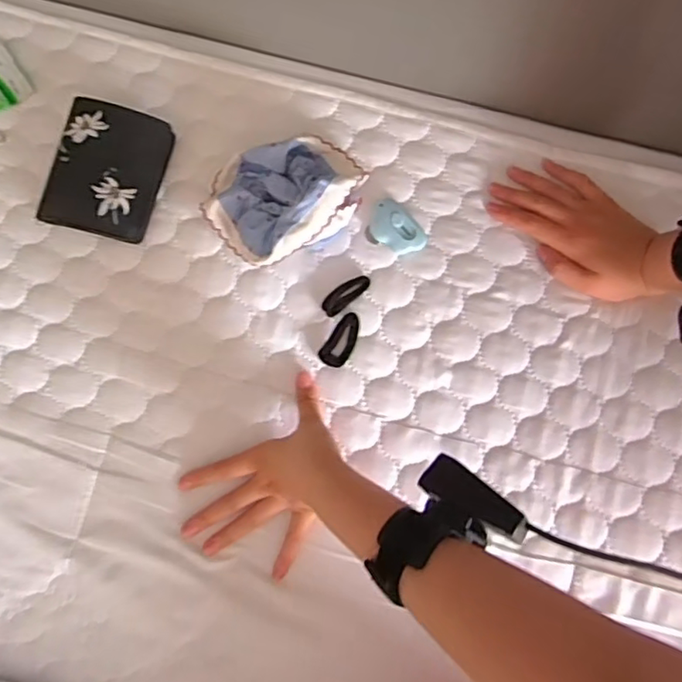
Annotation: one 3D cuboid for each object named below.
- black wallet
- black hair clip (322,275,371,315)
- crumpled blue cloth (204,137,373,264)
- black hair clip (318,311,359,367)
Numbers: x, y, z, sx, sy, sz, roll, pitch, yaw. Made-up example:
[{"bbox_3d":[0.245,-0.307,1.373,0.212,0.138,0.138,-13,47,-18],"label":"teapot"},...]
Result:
[{"bbox_3d":[-0.206,-0.150,0.536,0.093,0.036,0.112,15,80,4],"label":"black wallet"},{"bbox_3d":[0.004,-0.042,0.528,0.047,0.004,0.018,-38,81,-6],"label":"black hair clip"},{"bbox_3d":[-0.044,-0.122,0.519,0.135,0.058,0.103,-21,80,-3],"label":"crumpled blue cloth"},{"bbox_3d":[0.002,0.000,0.524,0.024,0.004,0.050,34,81,7],"label":"black hair clip"}]

